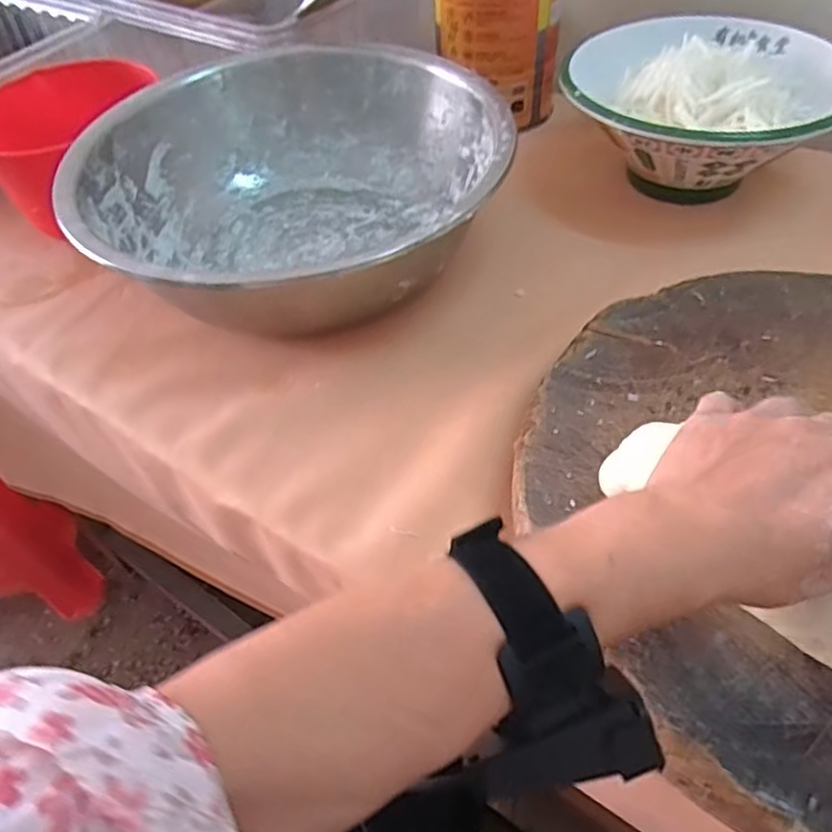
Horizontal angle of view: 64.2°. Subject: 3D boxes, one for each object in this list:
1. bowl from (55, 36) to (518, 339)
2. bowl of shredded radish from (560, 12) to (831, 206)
[{"bbox_3d":[-0.095,-0.176,0.542,0.318,0.108,0.322,-2,50,3],"label":"bowl"},{"bbox_3d":[0.242,-0.264,0.590,0.219,0.109,0.228,-2,50,3],"label":"bowl of shredded radish"}]

